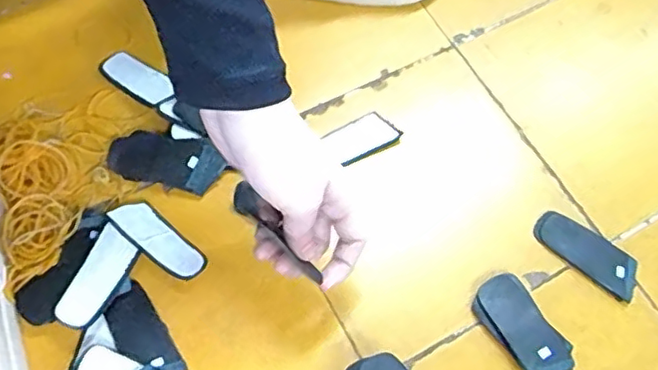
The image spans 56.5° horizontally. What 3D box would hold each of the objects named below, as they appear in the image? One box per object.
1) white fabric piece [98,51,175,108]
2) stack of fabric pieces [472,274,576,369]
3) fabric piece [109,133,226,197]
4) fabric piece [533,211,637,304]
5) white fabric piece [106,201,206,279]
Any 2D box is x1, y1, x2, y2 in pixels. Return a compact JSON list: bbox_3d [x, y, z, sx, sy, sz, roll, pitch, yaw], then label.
[{"bbox_3d":[-0.151,-0.084,0.486,0.064,0.010,0.029,34,70,12],"label":"white fabric piece"},{"bbox_3d":[0.132,0.098,0.414,0.038,0.012,0.077,-30,71,-14],"label":"stack of fabric pieces"},{"bbox_3d":[-0.121,-0.018,0.456,0.083,0.011,0.037,12,67,3],"label":"fabric piece"},{"bbox_3d":[0.187,0.048,0.443,0.078,0.004,0.032,38,71,13],"label":"fabric piece"},{"bbox_3d":[-0.120,0.039,0.433,0.071,0.006,0.032,43,47,9],"label":"white fabric piece"}]

